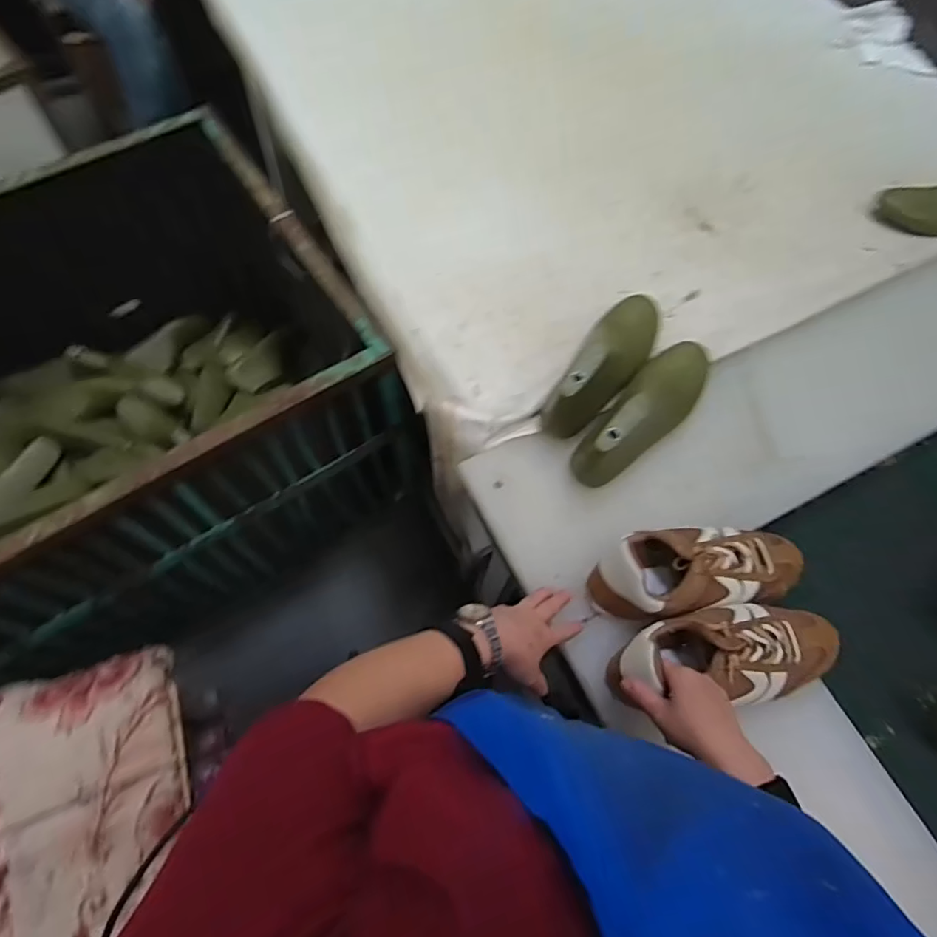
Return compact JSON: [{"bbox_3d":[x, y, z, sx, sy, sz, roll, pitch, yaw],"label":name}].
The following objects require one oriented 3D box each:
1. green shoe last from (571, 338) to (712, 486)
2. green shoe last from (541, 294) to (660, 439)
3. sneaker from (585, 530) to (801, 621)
[{"bbox_3d":[0.236,-0.078,0.697,0.078,0.104,0.266,39,68,14],"label":"green shoe last"},{"bbox_3d":[0.187,-0.151,0.728,0.084,0.097,0.263,34,67,12],"label":"green shoe last"},{"bbox_3d":[0.265,0.112,0.615,0.244,0.085,0.093,-9,65,-8],"label":"sneaker"}]

